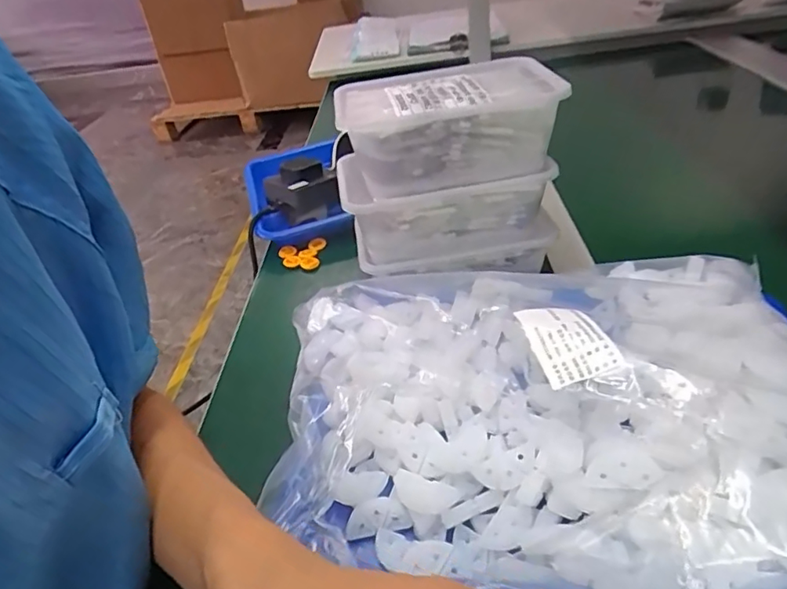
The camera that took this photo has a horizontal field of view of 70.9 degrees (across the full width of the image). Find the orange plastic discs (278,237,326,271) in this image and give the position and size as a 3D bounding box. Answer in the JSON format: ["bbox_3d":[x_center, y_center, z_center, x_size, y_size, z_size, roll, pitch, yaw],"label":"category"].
[{"bbox_3d":[-0.103,-0.045,0.602,0.049,0.015,0.042,-1,36,11],"label":"orange plastic discs"}]

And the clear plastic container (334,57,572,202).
[{"bbox_3d":[0.041,-0.138,0.444,0.164,0.062,0.112,-9,35,0],"label":"clear plastic container"}]

